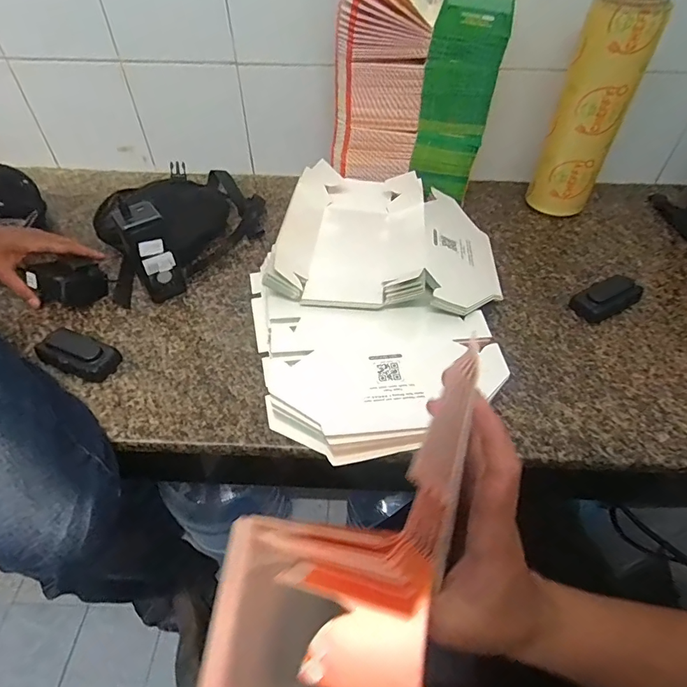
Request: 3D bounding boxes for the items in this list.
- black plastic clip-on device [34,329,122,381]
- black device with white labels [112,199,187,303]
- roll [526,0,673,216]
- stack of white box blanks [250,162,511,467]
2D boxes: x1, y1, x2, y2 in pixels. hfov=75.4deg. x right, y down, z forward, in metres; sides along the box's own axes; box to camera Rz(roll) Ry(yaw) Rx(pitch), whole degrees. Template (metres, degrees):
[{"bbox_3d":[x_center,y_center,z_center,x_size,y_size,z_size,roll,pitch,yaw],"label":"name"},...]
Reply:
[{"bbox_3d":[-0.346,0.013,0.578,0.104,0.024,0.052,18,51,15],"label":"black plastic clip-on device"},{"bbox_3d":[-0.268,-0.127,0.620,0.053,0.138,0.057,-26,54,-22],"label":"black device with white labels"},{"bbox_3d":[0.397,-0.367,0.724,0.110,0.325,0.089,19,51,16],"label":"roll"},{"bbox_3d":[0.045,-0.071,0.615,0.337,0.084,0.466,4,48,3],"label":"stack of white box blanks"}]

